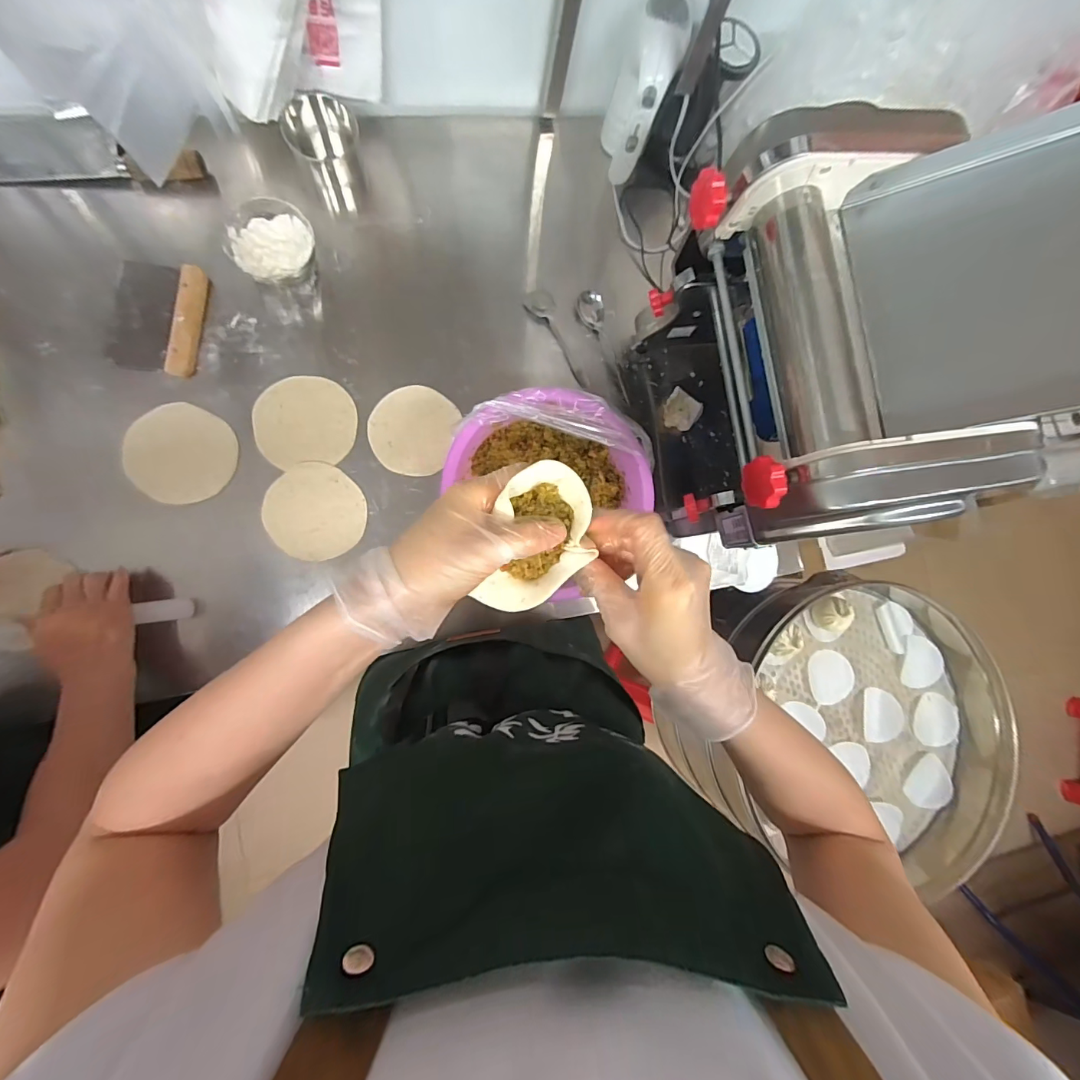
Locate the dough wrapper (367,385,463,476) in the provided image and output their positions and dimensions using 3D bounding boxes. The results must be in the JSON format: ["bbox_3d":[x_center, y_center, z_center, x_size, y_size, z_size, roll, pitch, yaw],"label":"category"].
[{"bbox_3d":[-0.184,-0.160,0.657,0.116,0.006,0.126,1,86,-8],"label":"dough wrapper"}]

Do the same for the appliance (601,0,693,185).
[{"bbox_3d":[0.143,-0.641,0.661,0.075,0.163,0.128,16,84,-6],"label":"appliance"}]

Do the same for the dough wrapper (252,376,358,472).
[{"bbox_3d":[-0.328,-0.166,0.637,0.131,0.005,0.122,-7,87,-8],"label":"dough wrapper"}]

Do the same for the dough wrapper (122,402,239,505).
[{"bbox_3d":[-0.474,-0.113,0.604,0.120,0.005,0.126,-1,95,-16],"label":"dough wrapper"}]

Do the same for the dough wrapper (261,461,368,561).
[{"bbox_3d":[-0.311,-0.039,0.635,0.125,0.007,0.134,1,86,-8],"label":"dough wrapper"}]

